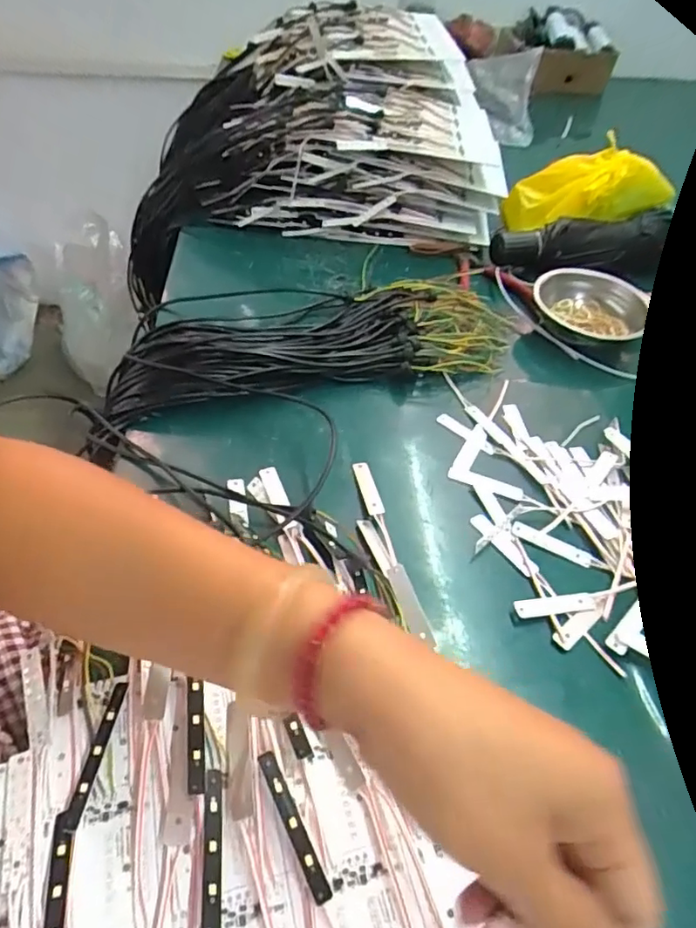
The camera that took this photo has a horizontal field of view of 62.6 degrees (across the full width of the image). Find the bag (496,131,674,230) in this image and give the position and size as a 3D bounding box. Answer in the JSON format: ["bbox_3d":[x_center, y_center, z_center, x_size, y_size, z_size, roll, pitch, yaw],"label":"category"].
[{"bbox_3d":[0.304,-0.358,0.740,0.200,0.068,0.116,-4,45,15],"label":"bag"}]

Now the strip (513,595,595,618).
[{"bbox_3d":[0.144,0.098,0.393,0.059,0.006,0.013,-3,48,-9],"label":"strip"}]

